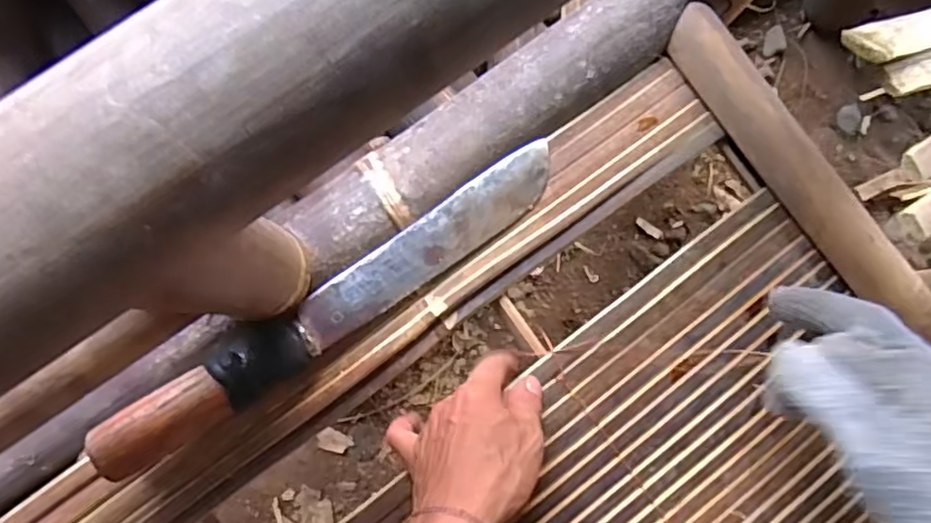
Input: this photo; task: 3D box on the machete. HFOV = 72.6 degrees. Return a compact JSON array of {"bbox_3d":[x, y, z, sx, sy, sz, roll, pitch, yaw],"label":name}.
[{"bbox_3d":[-0.077,0.024,0.410,0.337,0.038,0.041,-34,88,-7],"label":"machete"}]

